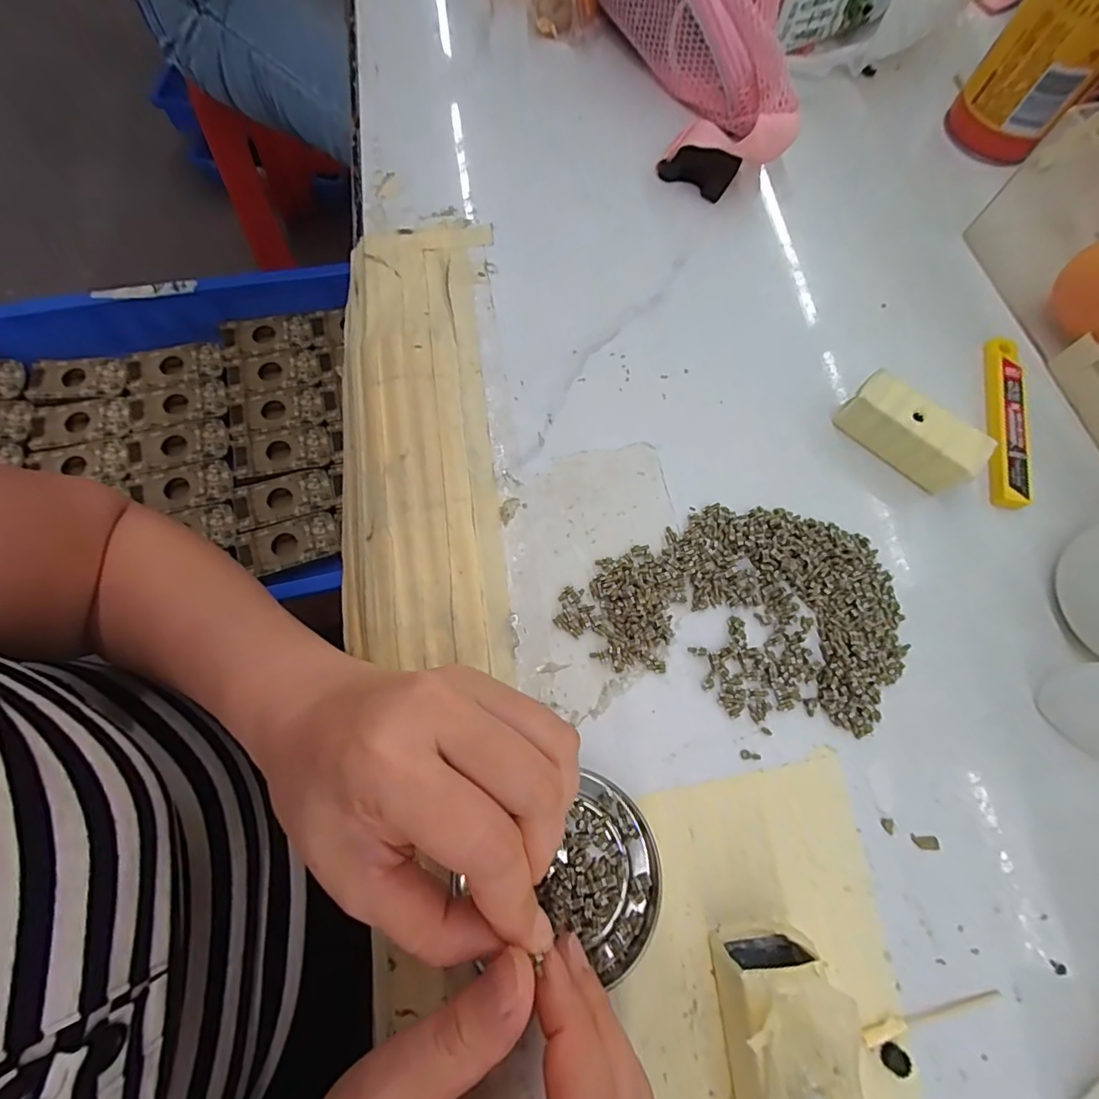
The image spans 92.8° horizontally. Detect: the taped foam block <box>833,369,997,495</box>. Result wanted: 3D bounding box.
[{"bbox_3d":[0.183,-0.059,0.267,0.065,0.028,0.024,40,75,11],"label":"taped foam block"}]

